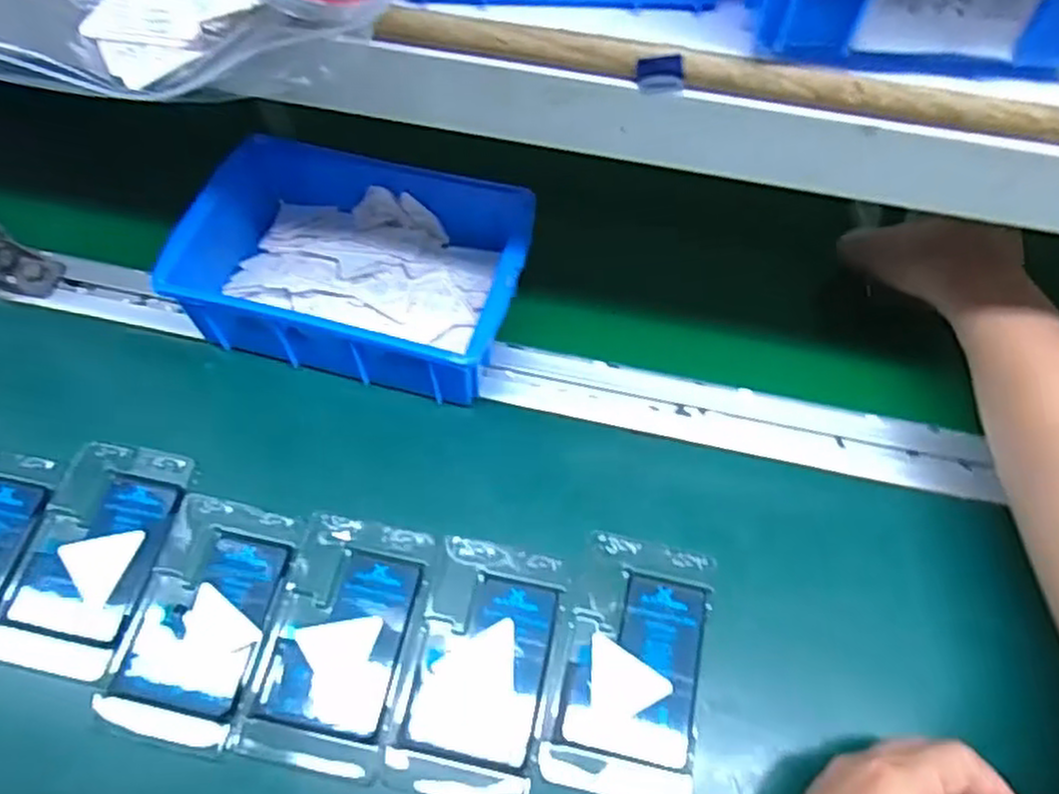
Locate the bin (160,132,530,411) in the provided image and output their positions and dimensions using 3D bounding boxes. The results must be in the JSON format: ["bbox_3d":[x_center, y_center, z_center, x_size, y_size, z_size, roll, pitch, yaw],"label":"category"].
[{"bbox_3d":[-0.105,-0.081,0.477,0.202,0.066,0.139,15,64,7],"label":"bin"}]

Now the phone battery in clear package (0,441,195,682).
[{"bbox_3d":[-0.244,0.088,0.423,0.076,0.009,0.126,11,62,6],"label":"phone battery in clear package"}]

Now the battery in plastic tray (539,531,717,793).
[{"bbox_3d":[0.055,0.139,0.394,0.071,0.016,0.127,10,65,6],"label":"battery in plastic tray"}]

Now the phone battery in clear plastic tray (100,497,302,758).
[{"bbox_3d":[-0.174,0.116,0.400,0.072,0.006,0.122,12,62,6],"label":"phone battery in clear plastic tray"}]

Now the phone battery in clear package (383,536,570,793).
[{"bbox_3d":[-0.024,0.139,0.390,0.073,0.004,0.125,12,62,6],"label":"phone battery in clear package"}]

